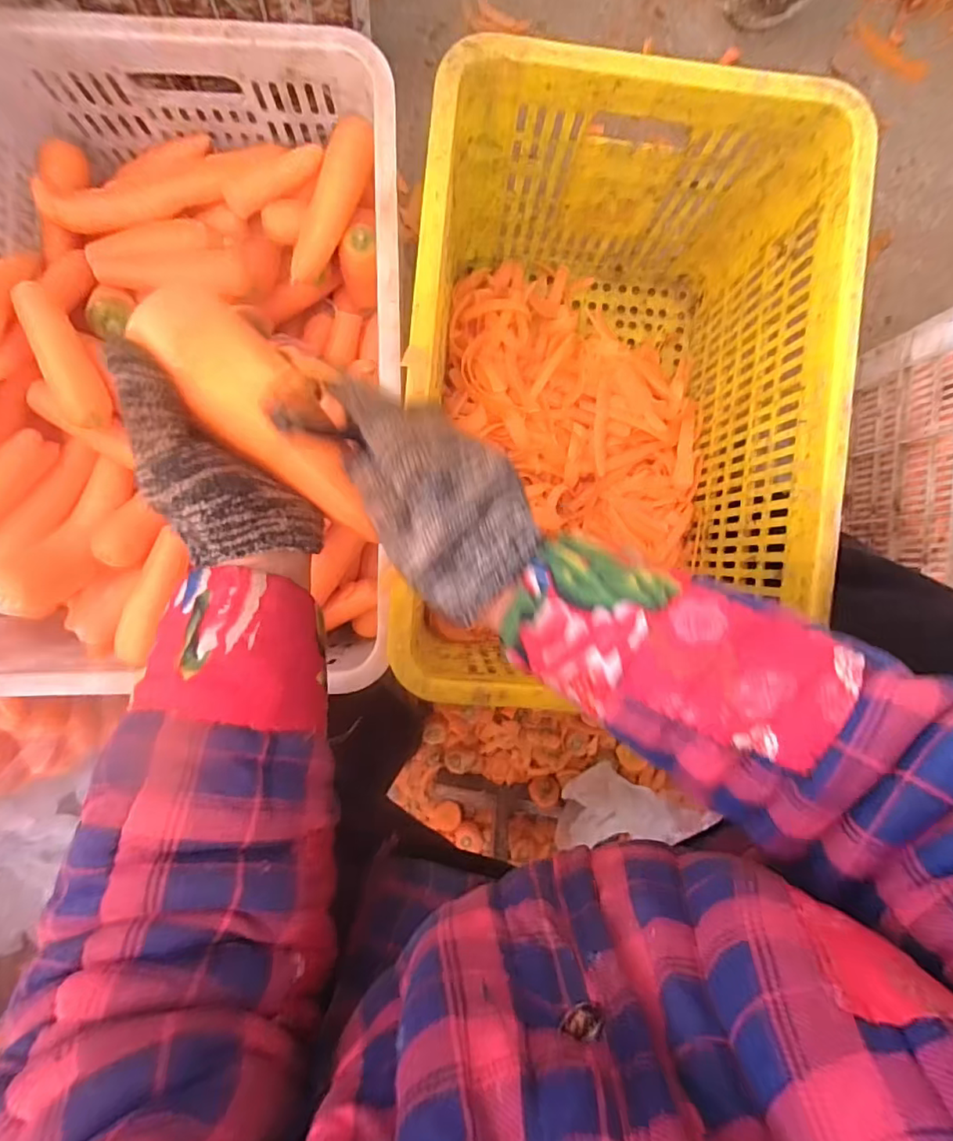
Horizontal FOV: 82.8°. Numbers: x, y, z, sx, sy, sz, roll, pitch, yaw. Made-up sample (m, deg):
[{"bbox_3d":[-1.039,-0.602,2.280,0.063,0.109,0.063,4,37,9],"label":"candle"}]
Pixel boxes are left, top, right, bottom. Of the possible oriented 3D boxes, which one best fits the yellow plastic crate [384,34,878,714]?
[{"bbox_3d":[0.124,-0.166,0.583,0.354,0.291,0.495,5,90,-4],"label":"yellow plastic crate"}]

